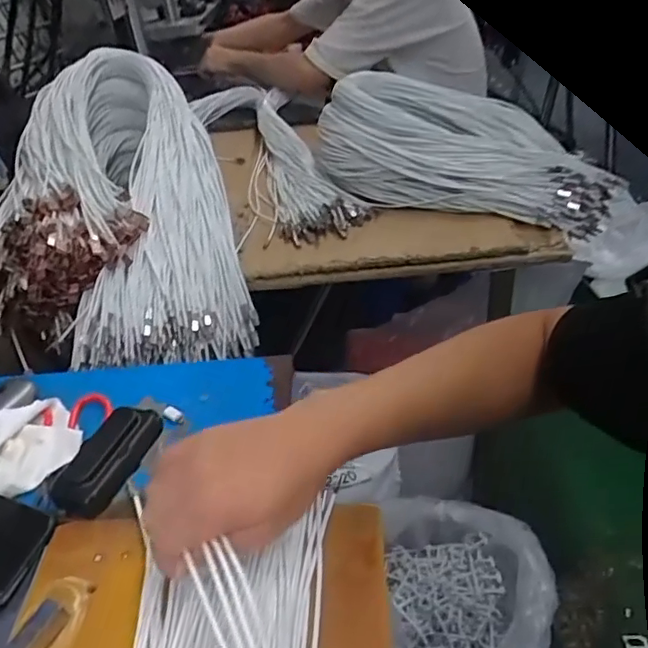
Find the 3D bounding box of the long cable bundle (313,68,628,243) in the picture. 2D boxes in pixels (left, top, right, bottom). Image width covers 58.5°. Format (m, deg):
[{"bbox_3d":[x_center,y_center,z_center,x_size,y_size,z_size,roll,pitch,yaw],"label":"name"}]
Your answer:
[{"bbox_3d":[0.227,-0.312,0.967,0.473,0.161,0.292,11,40,22],"label":"long cable bundle"}]

